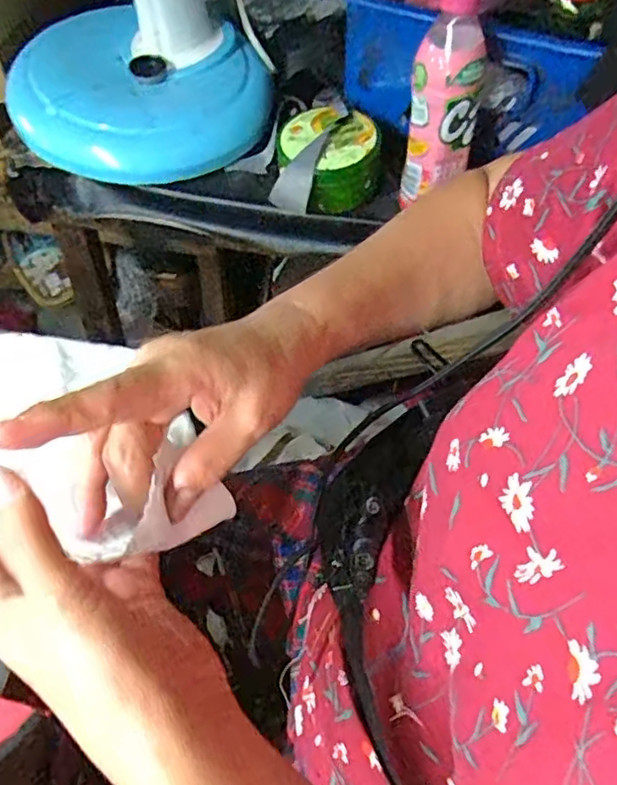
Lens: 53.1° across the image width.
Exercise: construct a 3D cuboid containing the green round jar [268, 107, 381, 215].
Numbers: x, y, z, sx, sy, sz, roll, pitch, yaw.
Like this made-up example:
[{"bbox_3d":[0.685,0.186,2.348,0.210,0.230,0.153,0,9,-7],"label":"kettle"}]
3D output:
[{"bbox_3d":[0.018,-0.234,0.625,0.098,0.064,0.092,2,55,-2],"label":"green round jar"}]

